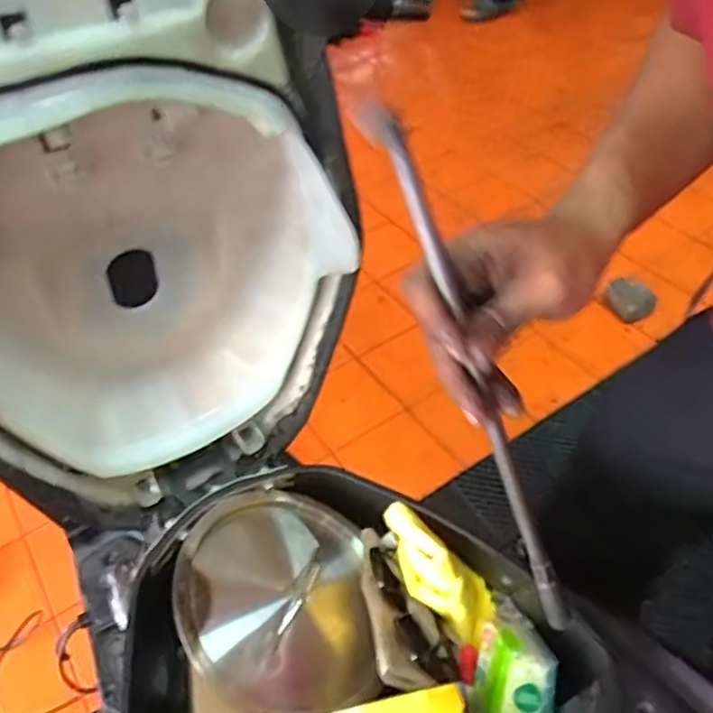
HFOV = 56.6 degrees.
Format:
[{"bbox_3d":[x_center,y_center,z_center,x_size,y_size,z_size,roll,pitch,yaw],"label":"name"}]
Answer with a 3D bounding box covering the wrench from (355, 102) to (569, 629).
[{"bbox_3d":[0.064,0.020,0.344,0.018,0.303,0.012,-29,19,-22],"label":"wrench"}]

